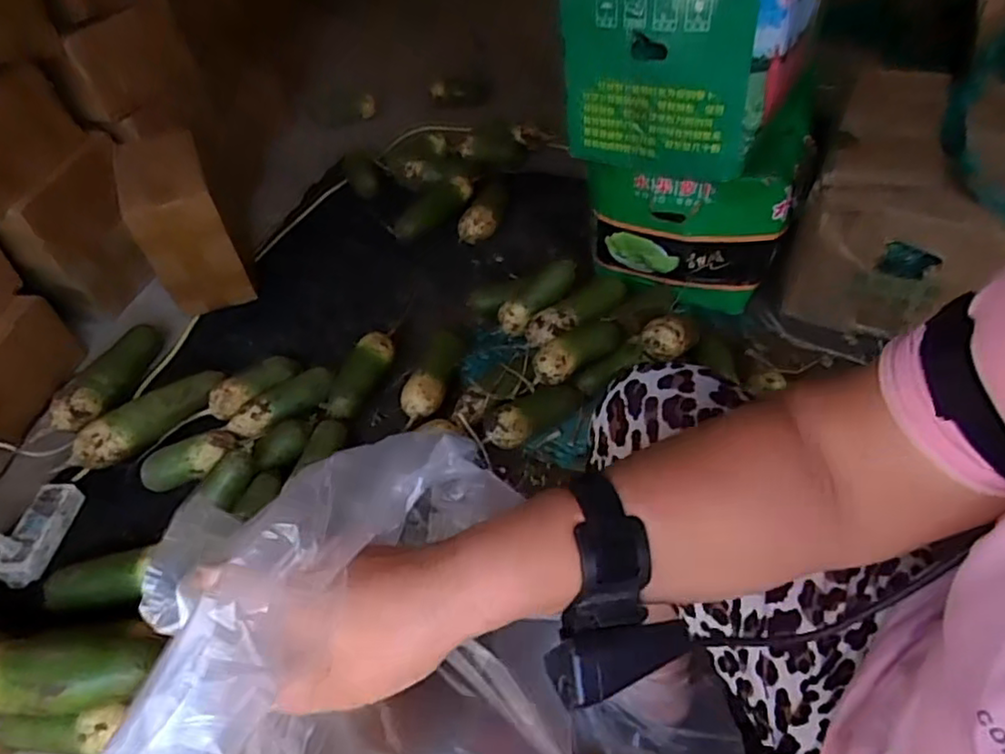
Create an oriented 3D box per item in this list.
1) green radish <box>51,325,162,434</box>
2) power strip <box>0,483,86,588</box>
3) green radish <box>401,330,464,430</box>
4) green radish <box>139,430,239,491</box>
[{"bbox_3d":[-0.632,-0.004,1.048,0.070,0.064,0.218,22,53,23],"label":"green radish"},{"bbox_3d":[-0.645,0.213,0.905,0.056,0.036,0.146,2,48,7],"label":"power strip"},{"bbox_3d":[-0.111,0.000,1.029,0.060,0.063,0.174,11,49,14],"label":"green radish"},{"bbox_3d":[-0.452,0.128,0.944,0.138,0.060,0.052,-24,50,-17],"label":"green radish"}]

